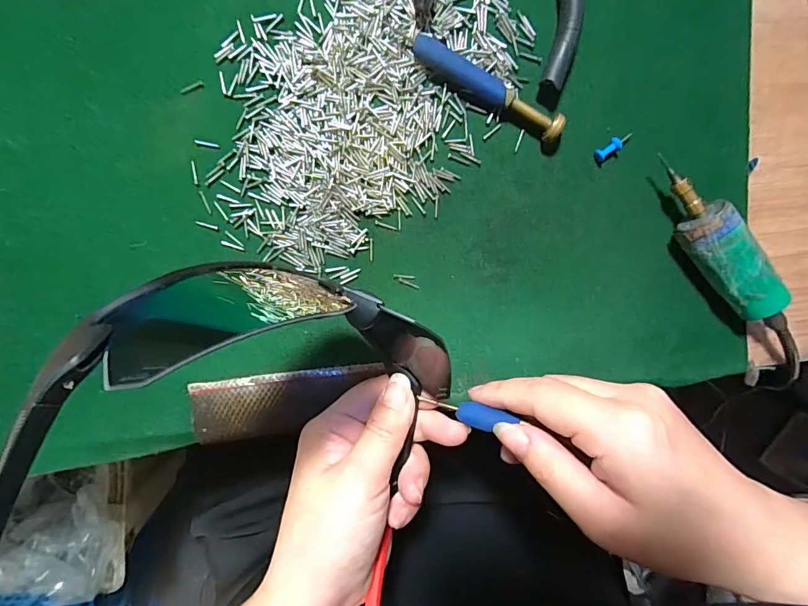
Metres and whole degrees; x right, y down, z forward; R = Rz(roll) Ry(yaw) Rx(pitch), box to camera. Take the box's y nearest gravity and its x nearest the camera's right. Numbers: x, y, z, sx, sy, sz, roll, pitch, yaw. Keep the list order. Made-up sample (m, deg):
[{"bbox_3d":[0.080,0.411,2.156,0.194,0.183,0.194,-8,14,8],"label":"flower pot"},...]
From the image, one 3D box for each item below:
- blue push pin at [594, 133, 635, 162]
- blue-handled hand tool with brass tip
[{"bbox_3d":[0.115,-0.086,0.239,0.023,0.006,0.008,-36,98,0],"label":"blue push pin"},{"bbox_3d":[0.043,-0.110,0.227,0.085,0.013,0.014,27,94,-7],"label":"blue-handled hand tool with brass tip"}]

